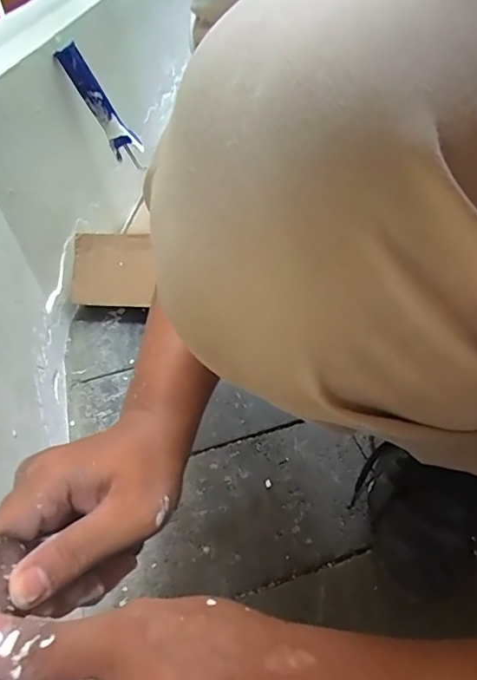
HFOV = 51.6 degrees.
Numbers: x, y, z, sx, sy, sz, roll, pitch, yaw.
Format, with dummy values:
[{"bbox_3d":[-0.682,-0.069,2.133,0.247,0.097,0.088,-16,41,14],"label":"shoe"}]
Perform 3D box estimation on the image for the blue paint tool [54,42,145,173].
[{"bbox_3d":[-0.187,-0.319,0.690,0.046,0.179,0.049,-10,37,35],"label":"blue paint tool"}]

